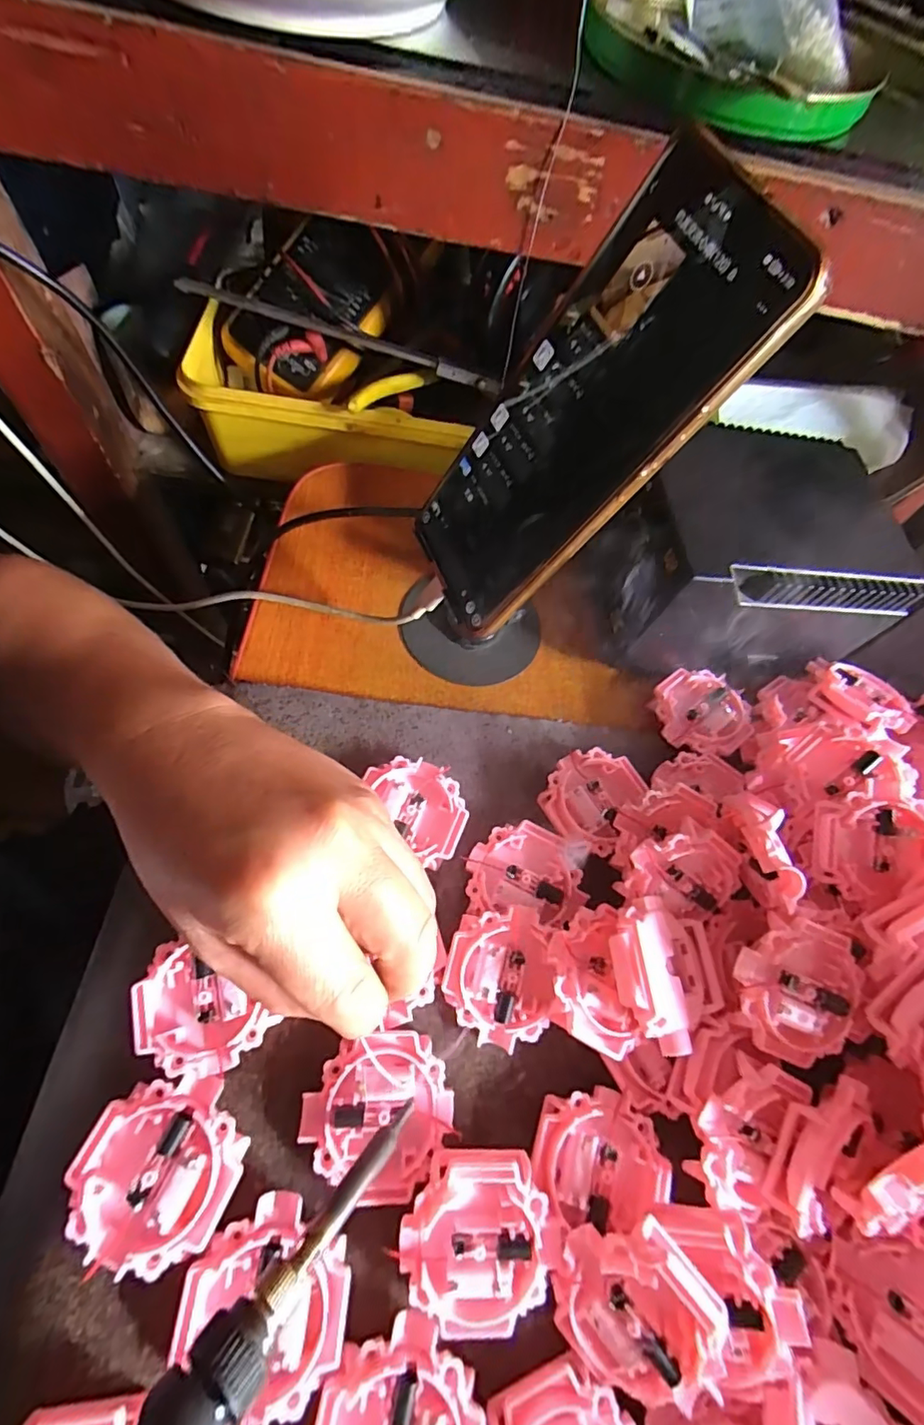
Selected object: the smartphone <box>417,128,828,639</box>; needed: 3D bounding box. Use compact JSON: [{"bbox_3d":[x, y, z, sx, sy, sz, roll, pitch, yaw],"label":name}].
[{"bbox_3d":[0.037,-0.105,0.204,0.007,0.164,0.074,-8,66,-43],"label":"smartphone"}]

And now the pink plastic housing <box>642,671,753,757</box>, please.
[{"bbox_3d":[0.134,0.000,0.296,0.049,0.009,0.051,1,64,-1],"label":"pink plastic housing"}]

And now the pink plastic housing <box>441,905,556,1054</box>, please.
[{"bbox_3d":[0.016,0.111,0.218,0.044,0.014,0.053,-8,84,-3],"label":"pink plastic housing"}]

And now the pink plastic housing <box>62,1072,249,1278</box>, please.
[{"bbox_3d":[-0.105,0.160,0.187,0.051,0.018,0.052,3,65,-7],"label":"pink plastic housing"}]

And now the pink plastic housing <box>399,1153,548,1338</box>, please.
[{"bbox_3d":[0.004,0.182,0.181,0.048,0.017,0.050,-4,67,-10],"label":"pink plastic housing"}]

